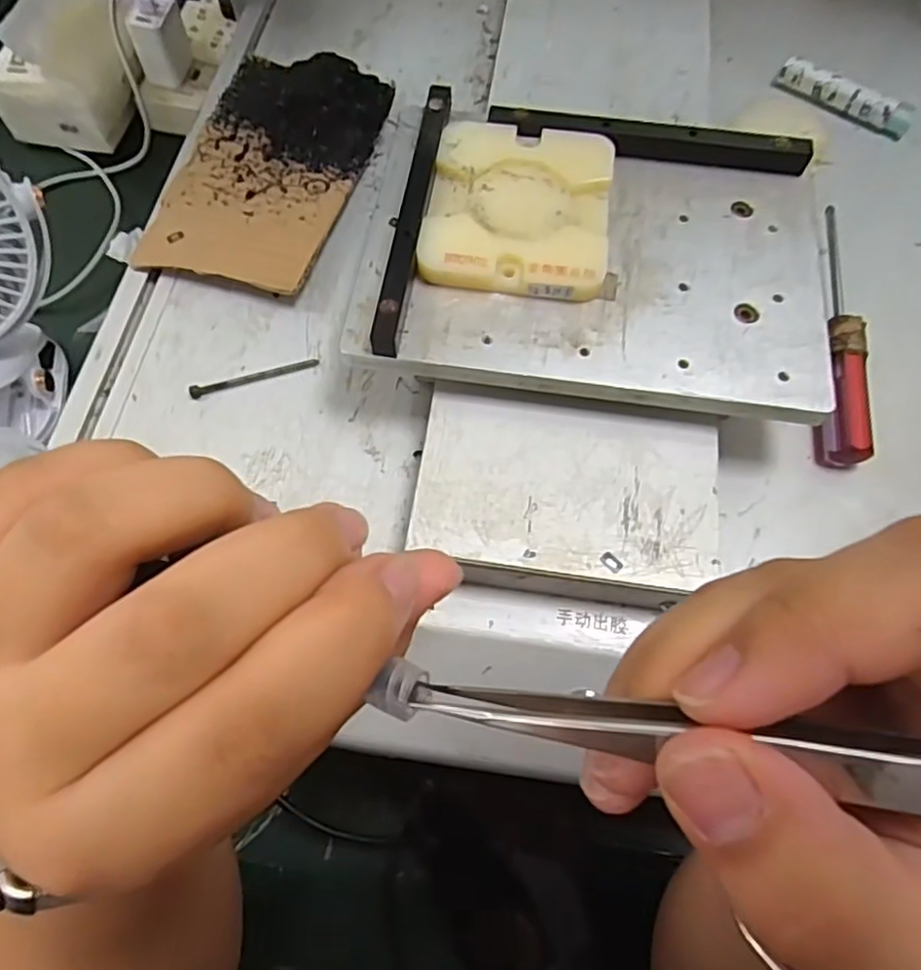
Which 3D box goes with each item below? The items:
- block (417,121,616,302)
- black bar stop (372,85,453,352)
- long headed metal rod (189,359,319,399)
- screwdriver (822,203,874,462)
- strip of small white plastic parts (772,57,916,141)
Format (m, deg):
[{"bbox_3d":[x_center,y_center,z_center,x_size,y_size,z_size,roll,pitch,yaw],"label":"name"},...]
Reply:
[{"bbox_3d":[0.026,-0.124,0.290,0.079,0.009,0.091,8,66,2],"label":"block"},{"bbox_3d":[-0.020,-0.122,0.288,0.010,0.014,0.151,8,66,2],"label":"black bar stop"},{"bbox_3d":[-0.096,-0.050,0.305,0.059,0.004,0.006,-17,68,-9],"label":"long headed metal rod"},{"bbox_3d":[0.182,-0.076,0.313,0.019,0.021,0.142,11,67,3],"label":"screwdriver"},{"bbox_3d":[0.221,-0.224,0.379,0.078,0.015,0.012,36,70,13],"label":"strip of small white plastic parts"}]

